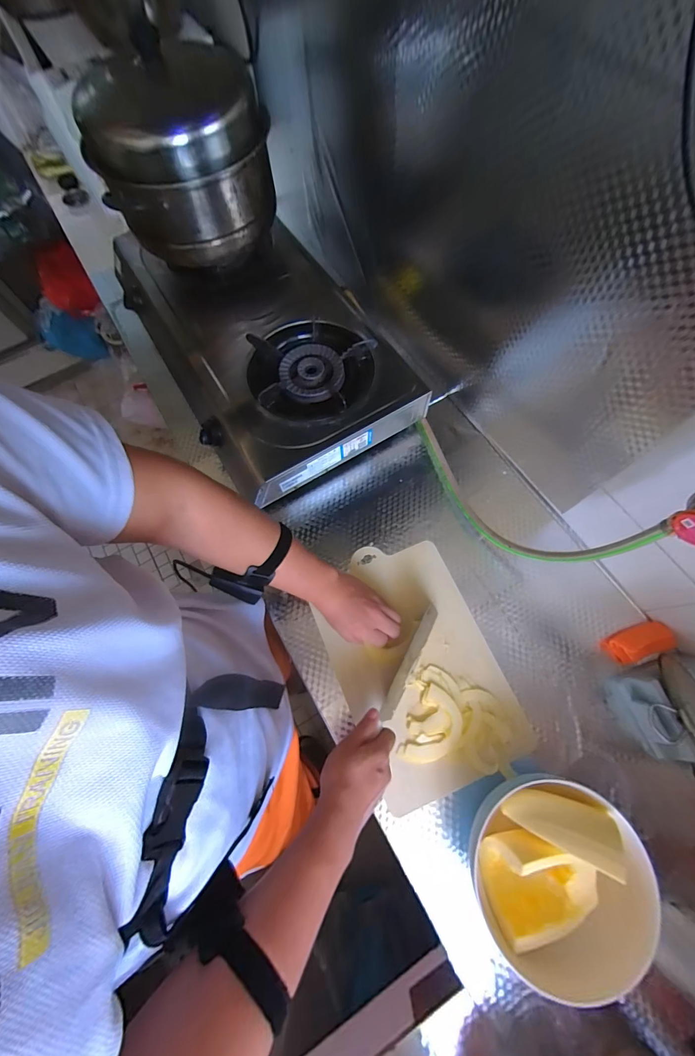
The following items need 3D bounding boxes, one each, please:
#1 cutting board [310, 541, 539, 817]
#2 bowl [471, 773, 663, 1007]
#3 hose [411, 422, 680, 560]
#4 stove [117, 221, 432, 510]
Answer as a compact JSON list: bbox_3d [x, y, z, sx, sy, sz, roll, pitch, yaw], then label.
[{"bbox_3d":[0.099,0.202,0.562,0.234,0.020,0.360,-22,71,-6],"label":"cutting board"},{"bbox_3d":[0.251,0.407,0.433,0.186,0.109,0.192,-1,70,2],"label":"bowl"},{"bbox_3d":[0.245,-0.042,0.593,0.053,0.155,0.433,-8,34,-35],"label":"hose"},{"bbox_3d":[-0.179,-0.393,0.724,0.379,0.094,0.645,-31,72,-9],"label":"stove"}]

